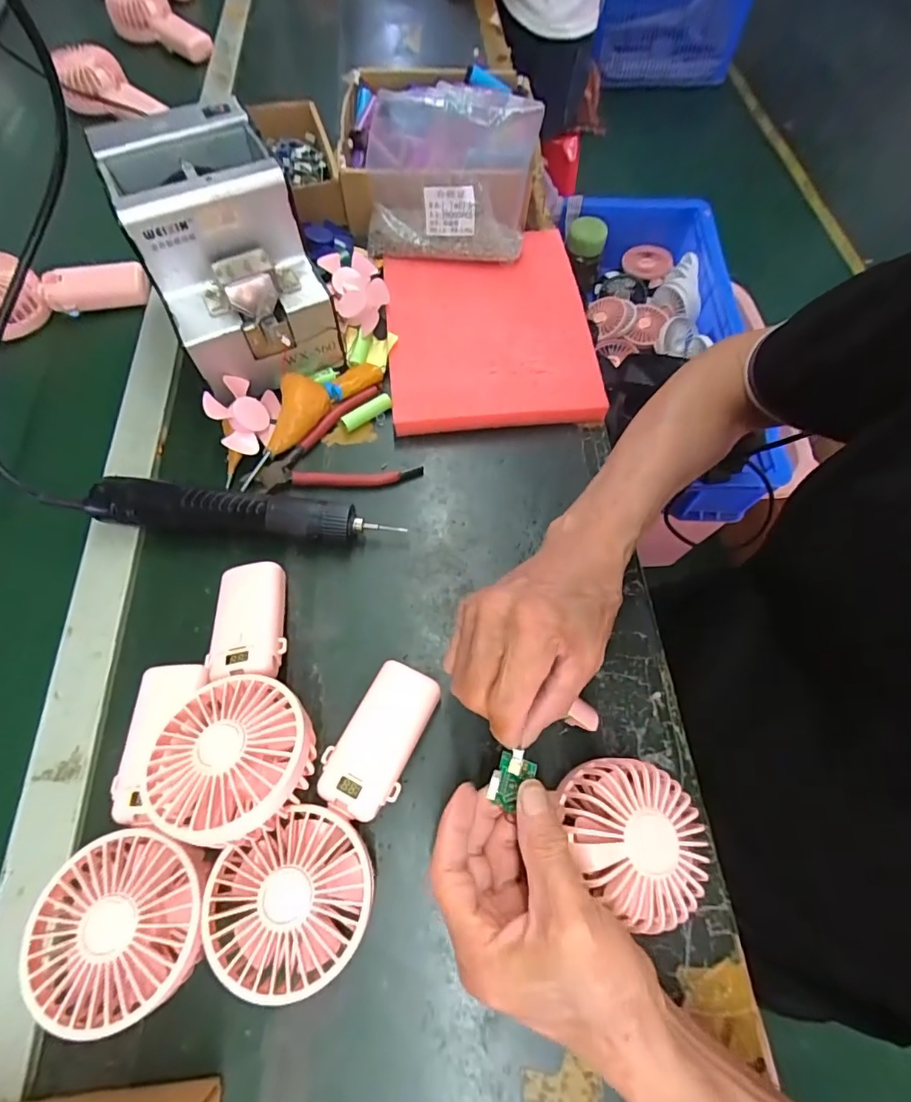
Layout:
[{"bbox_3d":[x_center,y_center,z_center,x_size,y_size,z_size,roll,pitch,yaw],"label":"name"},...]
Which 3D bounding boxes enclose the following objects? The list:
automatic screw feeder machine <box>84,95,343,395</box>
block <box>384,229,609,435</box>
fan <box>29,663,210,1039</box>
[{"bbox_3d":[-0.200,-0.258,0.440,0.125,0.139,0.178,-26,67,-13],"label":"automatic screw feeder machine"},{"bbox_3d":[0.033,-0.218,0.503,0.194,0.035,0.227,-4,64,-3],"label":"block"},{"bbox_3d":[-0.183,0.161,0.302,0.086,0.044,0.188,-6,64,-4],"label":"fan"}]

